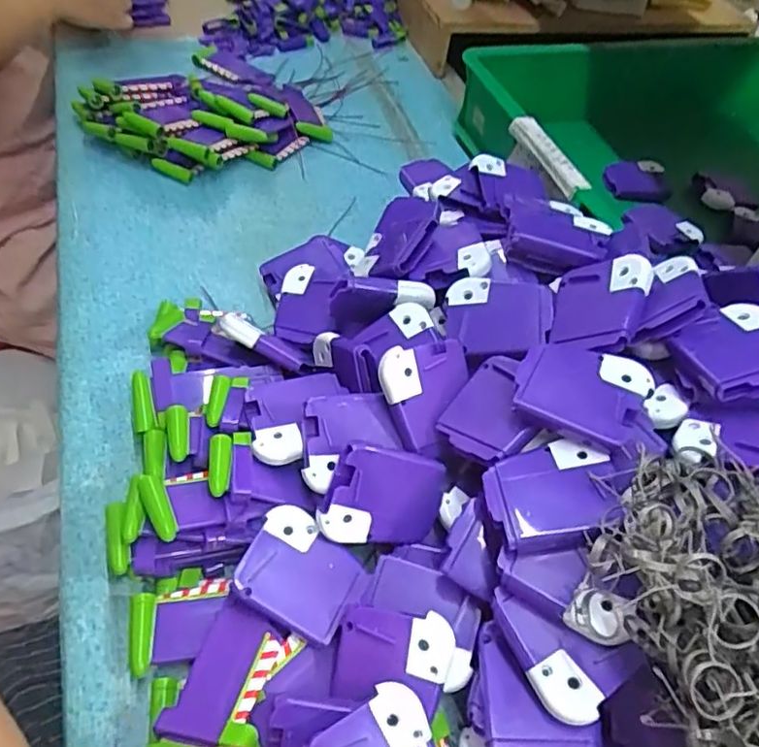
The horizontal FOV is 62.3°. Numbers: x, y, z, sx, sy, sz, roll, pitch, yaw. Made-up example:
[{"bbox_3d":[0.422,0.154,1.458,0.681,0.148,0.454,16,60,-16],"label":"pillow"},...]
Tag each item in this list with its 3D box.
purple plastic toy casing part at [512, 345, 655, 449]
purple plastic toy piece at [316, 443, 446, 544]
[{"bbox_3d":[0.100,0.008,0.311,0.060,0.006,0.047,20,63,16],"label":"purple plastic toy casing part"},{"bbox_3d":[0.002,0.065,0.326,0.061,0.007,0.050,15,93,-23],"label":"purple plastic toy piece"}]

